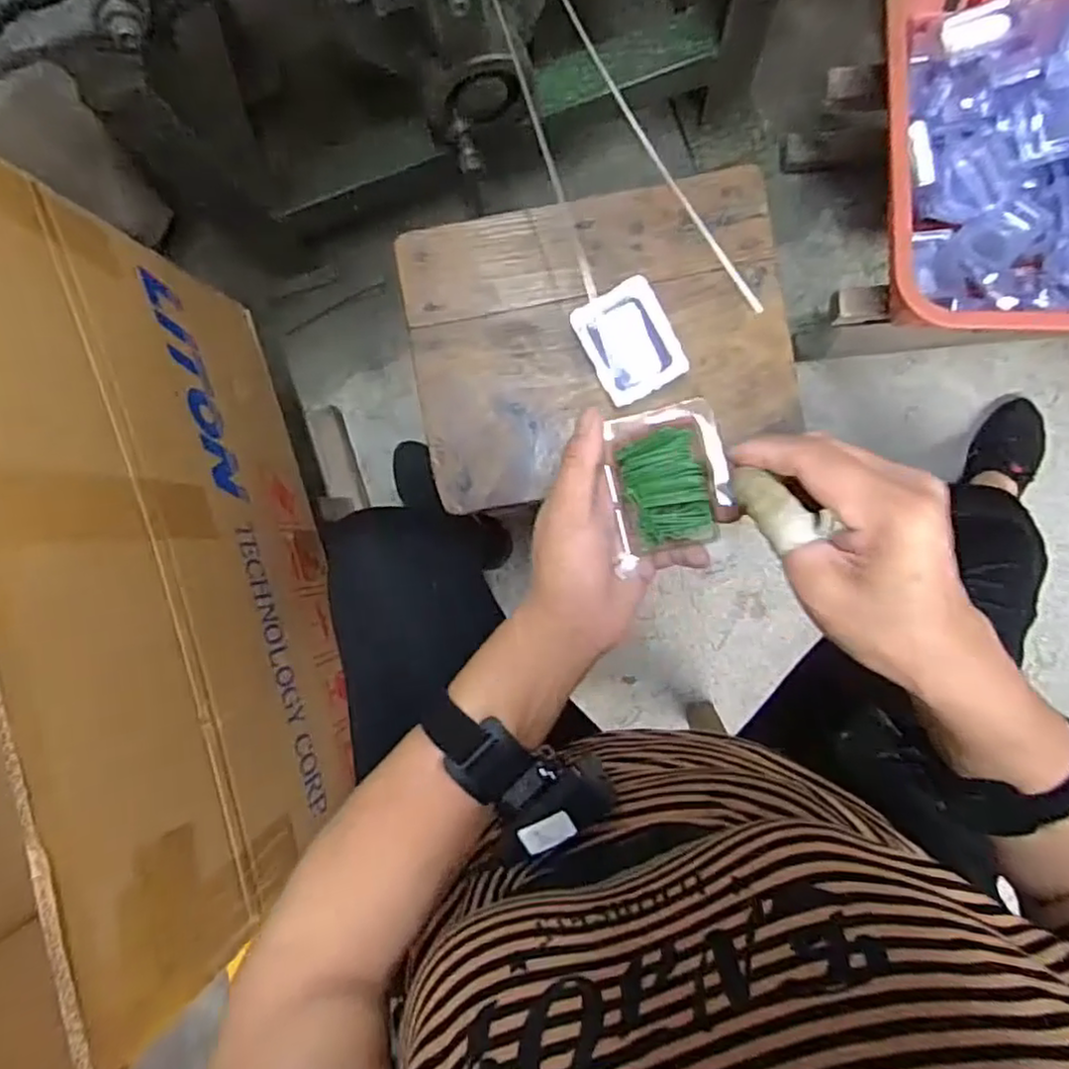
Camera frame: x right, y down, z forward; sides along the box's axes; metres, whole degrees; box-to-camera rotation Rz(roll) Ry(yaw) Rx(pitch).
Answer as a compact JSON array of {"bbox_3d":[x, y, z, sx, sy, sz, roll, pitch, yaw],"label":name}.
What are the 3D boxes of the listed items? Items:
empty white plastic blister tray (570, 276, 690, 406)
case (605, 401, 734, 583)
[{"bbox_3d":[0.078,-0.156,0.560,0.067,0.025,0.088,-28,87,6],"label":"empty white plastic blister tray"},{"bbox_3d":[0.072,-0.031,0.364,0.057,0.016,0.074,-10,89,6],"label":"case"}]

